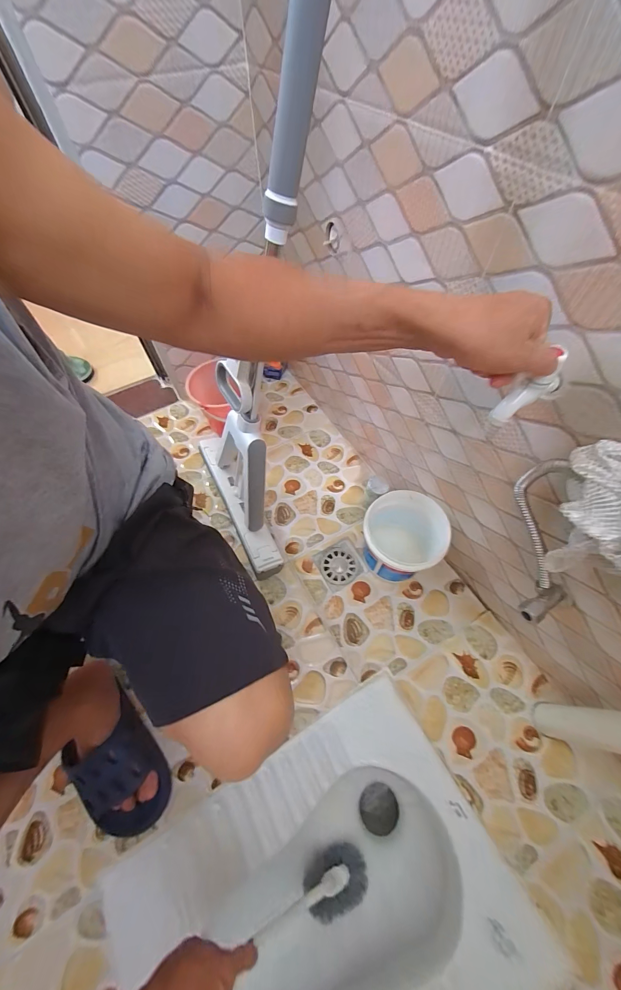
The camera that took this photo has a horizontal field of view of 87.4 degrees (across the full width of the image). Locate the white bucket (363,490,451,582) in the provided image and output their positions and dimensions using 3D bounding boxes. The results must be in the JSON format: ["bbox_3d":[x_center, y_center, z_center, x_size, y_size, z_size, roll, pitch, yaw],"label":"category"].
[{"bbox_3d":[0.180,0.090,0.664,0.148,0.146,0.157,0,60,1],"label":"white bucket"}]

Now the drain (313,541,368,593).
[{"bbox_3d":[0.067,0.158,0.732,0.094,0.011,0.089,-27,63,-14],"label":"drain"}]

